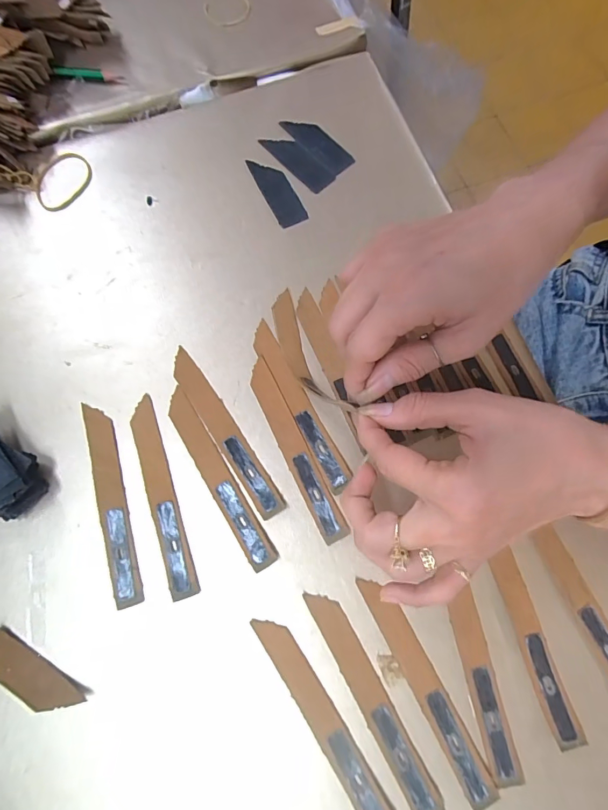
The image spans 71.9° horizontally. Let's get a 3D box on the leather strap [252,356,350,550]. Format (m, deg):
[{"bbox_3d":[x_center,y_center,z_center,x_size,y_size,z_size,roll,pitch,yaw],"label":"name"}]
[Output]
[{"bbox_3d":[-0.006,0.027,0.271,0.018,0.004,0.123,-26,77,-7],"label":"leather strap"}]

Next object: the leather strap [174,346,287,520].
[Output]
[{"bbox_3d":[-0.052,0.016,0.273,0.017,0.004,0.124,-33,78,-9],"label":"leather strap"}]

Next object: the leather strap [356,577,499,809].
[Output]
[{"bbox_3d":[0.069,0.157,0.239,0.018,0.004,0.124,-24,73,-15],"label":"leather strap"}]

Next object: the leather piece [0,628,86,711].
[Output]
[{"bbox_3d":[-0.155,0.152,0.235,0.064,0.004,0.022,30,77,7],"label":"leather piece"}]

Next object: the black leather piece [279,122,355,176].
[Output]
[{"bbox_3d":[0.010,-0.207,0.331,0.023,0.004,0.063,-41,79,-10],"label":"black leather piece"}]

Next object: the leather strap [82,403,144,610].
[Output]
[{"bbox_3d":[-0.120,0.058,0.260,0.016,0.004,0.125,-16,76,-5],"label":"leather strap"}]

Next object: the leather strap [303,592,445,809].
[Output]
[{"bbox_3d":[0.038,0.164,0.237,0.018,0.004,0.122,-28,74,-8],"label":"leather strap"}]

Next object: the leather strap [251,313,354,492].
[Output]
[{"bbox_3d":[-0.004,-0.001,0.277,0.016,0.006,0.123,-27,77,-7],"label":"leather strap"}]

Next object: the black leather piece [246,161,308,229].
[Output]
[{"bbox_3d":[-0.020,-0.165,0.321,0.022,0.004,0.063,-27,77,-7],"label":"black leather piece"}]

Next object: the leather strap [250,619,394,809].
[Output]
[{"bbox_3d":[0.011,0.175,0.231,0.018,0.005,0.124,-33,78,-9],"label":"leather strap"}]

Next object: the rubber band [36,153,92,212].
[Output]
[{"bbox_3d":[-0.186,-0.173,0.324,0.041,0.005,0.051,35,78,8],"label":"rubber band"}]

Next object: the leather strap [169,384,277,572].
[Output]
[{"bbox_3d":[-0.055,0.044,0.265,0.017,0.004,0.124,-31,78,-8],"label":"leather strap"}]

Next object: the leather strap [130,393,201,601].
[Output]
[{"bbox_3d":[-0.090,0.055,0.262,0.016,0.004,0.125,-18,76,-5],"label":"leather strap"}]

